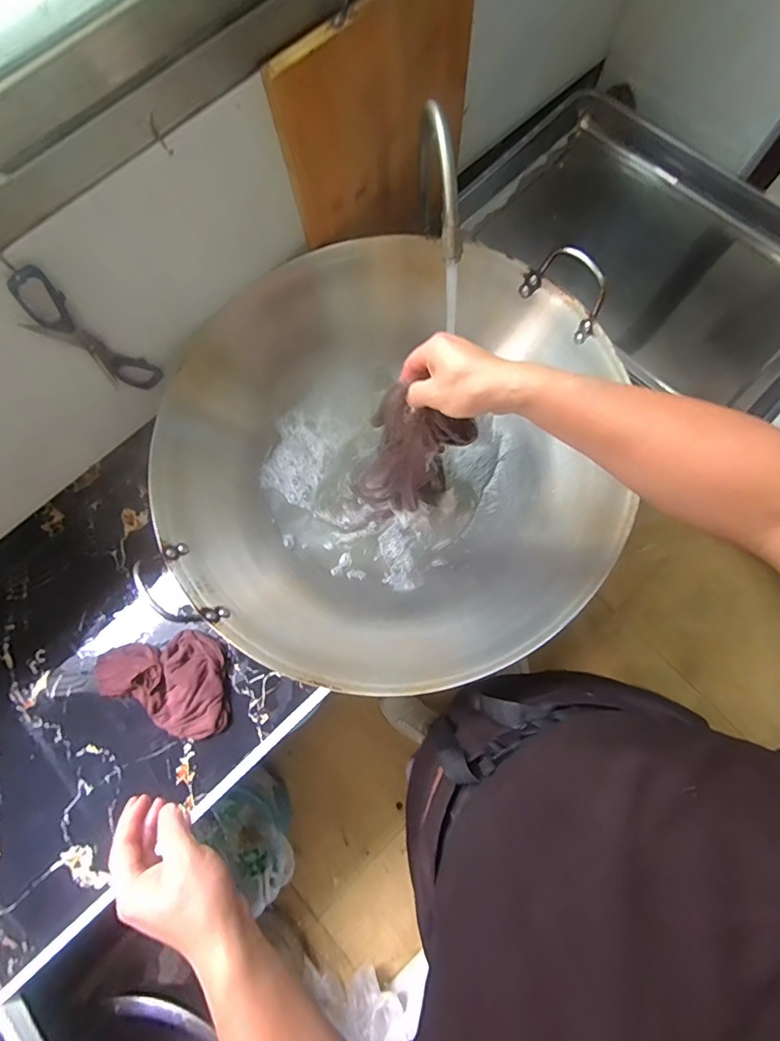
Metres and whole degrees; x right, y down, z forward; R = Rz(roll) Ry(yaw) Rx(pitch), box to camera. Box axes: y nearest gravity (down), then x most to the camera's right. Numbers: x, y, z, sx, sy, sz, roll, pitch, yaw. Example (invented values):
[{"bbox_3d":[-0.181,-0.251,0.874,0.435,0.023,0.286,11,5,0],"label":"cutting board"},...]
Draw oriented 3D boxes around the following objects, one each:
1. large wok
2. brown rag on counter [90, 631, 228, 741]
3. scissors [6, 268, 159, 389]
[{"bbox_3d":[-0.013,-0.085,0.646,0.550,0.149,0.578,0,75,2],"label":"large wok"},{"bbox_3d":[-0.311,0.232,0.648,0.160,0.039,0.138,-11,75,-1],"label":"brown rag on counter"},{"bbox_3d":[-0.321,-0.193,0.509,0.015,0.205,0.063,40,80,11],"label":"scissors"}]

